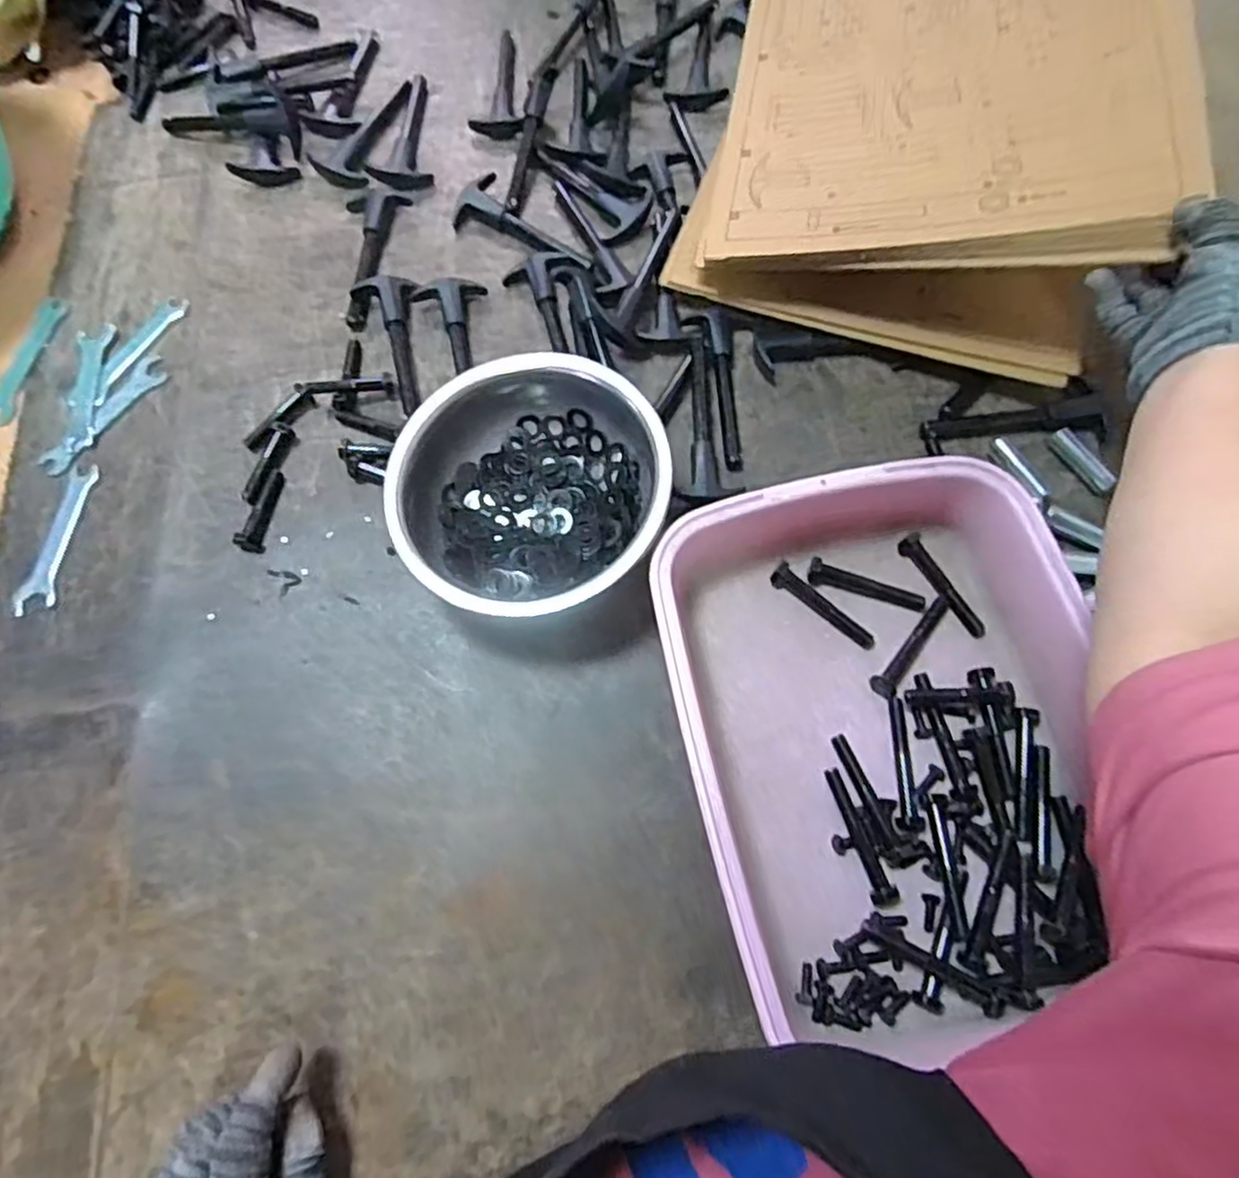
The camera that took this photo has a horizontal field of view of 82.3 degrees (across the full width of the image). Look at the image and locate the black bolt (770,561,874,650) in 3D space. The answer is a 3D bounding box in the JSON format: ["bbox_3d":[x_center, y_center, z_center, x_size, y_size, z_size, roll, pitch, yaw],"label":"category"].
[{"bbox_3d":[0.131,0.011,0.456,0.075,0.012,0.015,39,75,14],"label":"black bolt"}]

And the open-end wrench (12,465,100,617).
[{"bbox_3d":[-0.390,-0.036,0.491,0.026,0.004,0.110,5,70,3],"label":"open-end wrench"}]

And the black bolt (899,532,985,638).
[{"bbox_3d":[0.210,-0.004,0.457,0.011,0.012,0.077,-32,72,-10],"label":"black bolt"}]

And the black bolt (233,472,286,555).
[{"bbox_3d":[-0.246,-0.055,0.491,0.017,0.011,0.061,10,70,5],"label":"black bolt"}]

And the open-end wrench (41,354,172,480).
[{"bbox_3d":[-0.377,-0.128,0.522,0.023,0.004,0.112,33,74,12],"label":"open-end wrench"}]

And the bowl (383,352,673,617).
[{"bbox_3d":[-0.059,-0.065,0.458,0.171,0.078,0.158,-16,70,-4],"label":"bowl"}]

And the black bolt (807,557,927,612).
[{"bbox_3d":[0.161,-0.003,0.460,0.075,0.010,0.016,15,71,7],"label":"black bolt"}]

